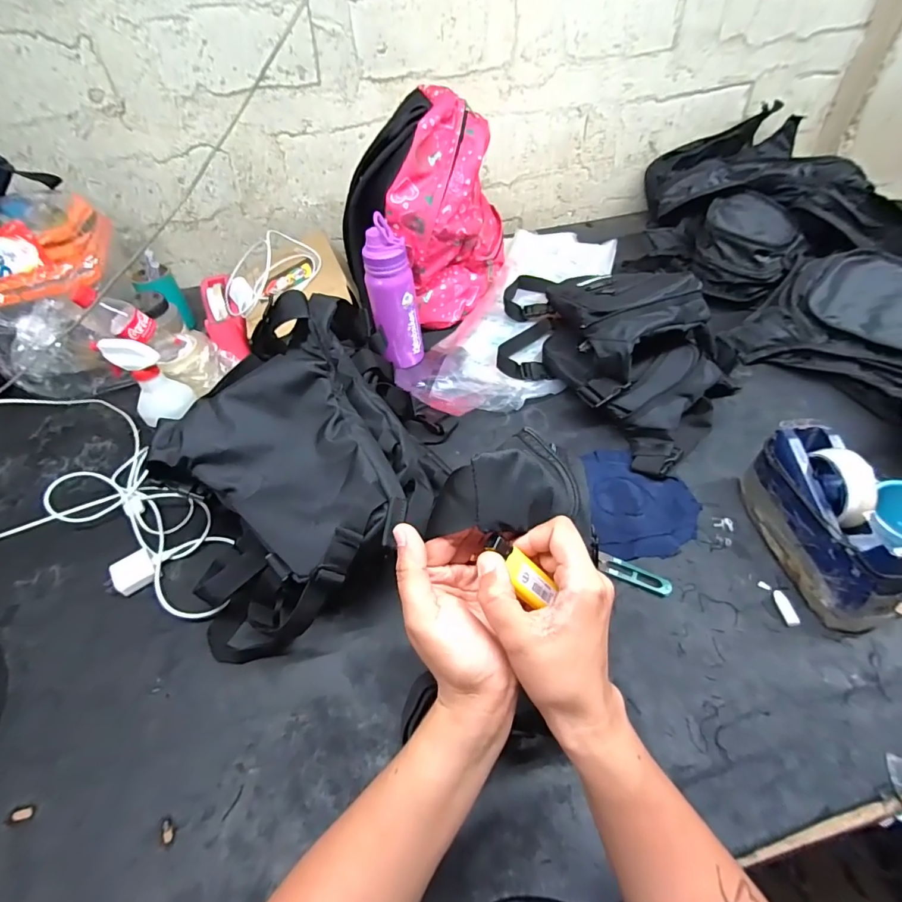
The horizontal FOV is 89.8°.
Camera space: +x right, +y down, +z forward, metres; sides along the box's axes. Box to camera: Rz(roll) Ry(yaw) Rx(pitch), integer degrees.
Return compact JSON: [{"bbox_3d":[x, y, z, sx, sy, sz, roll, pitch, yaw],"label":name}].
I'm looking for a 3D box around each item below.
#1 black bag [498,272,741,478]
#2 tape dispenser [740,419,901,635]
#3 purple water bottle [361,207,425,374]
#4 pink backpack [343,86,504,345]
[{"bbox_3d":[0.231,-0.184,0.716,0.400,0.142,0.281,33,58,30],"label":"black bag"},{"bbox_3d":[0.412,0.075,0.501,0.069,0.116,0.204,-3,47,3],"label":"tape dispenser"},{"bbox_3d":[-0.099,-0.262,0.775,0.077,0.237,0.079,-7,47,-1],"label":"purple water bottle"},{"bbox_3d":[-0.028,-0.411,0.818,0.279,0.336,0.179,-34,53,-24],"label":"pink backpack"}]

